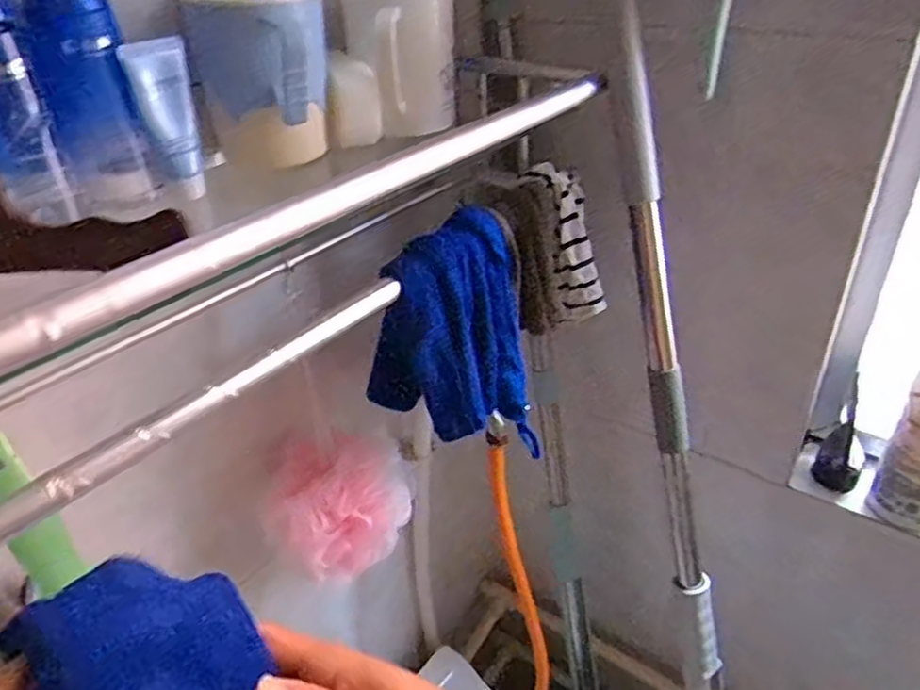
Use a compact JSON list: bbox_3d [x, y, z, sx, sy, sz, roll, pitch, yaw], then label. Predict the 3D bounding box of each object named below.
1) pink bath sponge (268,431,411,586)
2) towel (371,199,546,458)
[{"bbox_3d":[-0.103,0.139,0.598,0.123,0.096,0.085,-14,35,-18],"label":"pink bath sponge"},{"bbox_3d":[-0.004,-0.009,0.548,0.121,0.174,0.067,-16,36,-21],"label":"towel"}]

